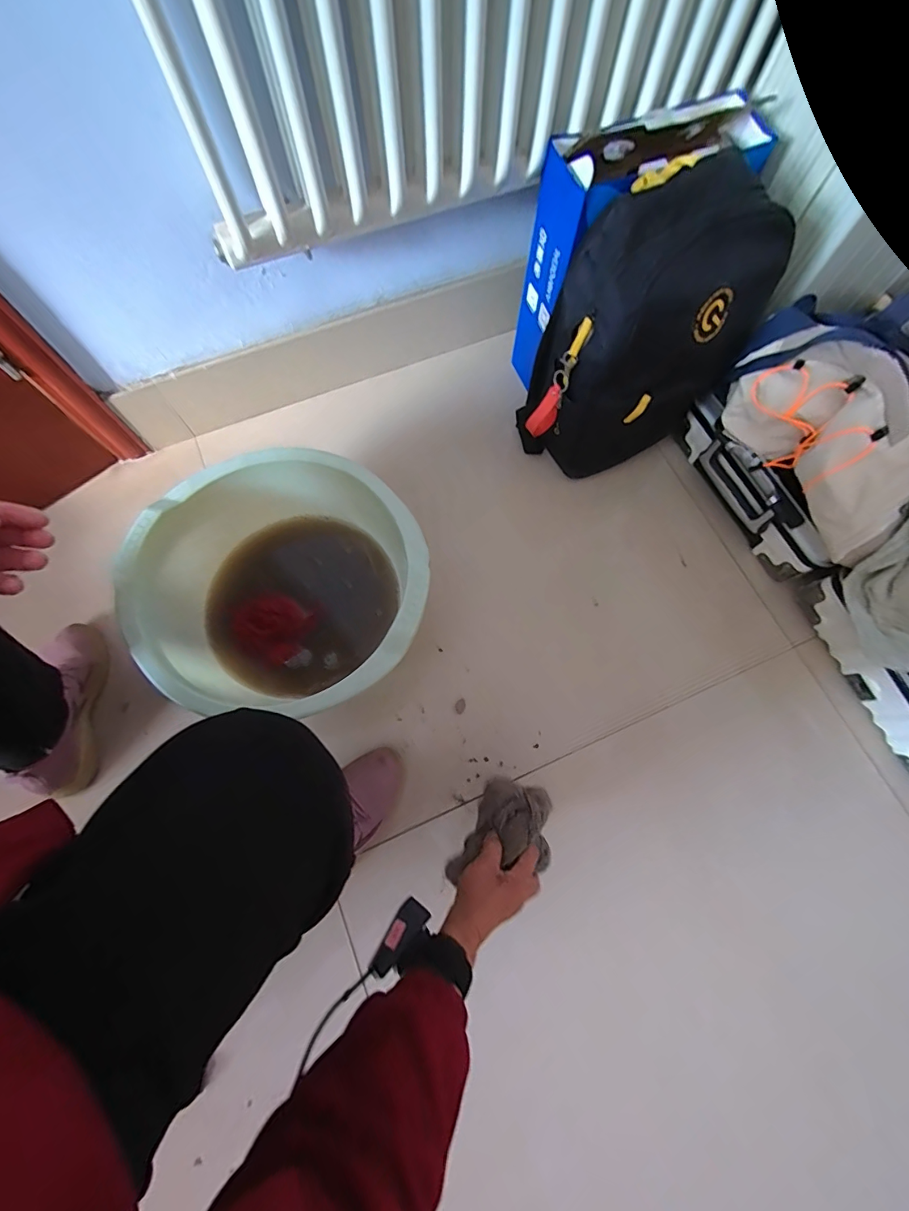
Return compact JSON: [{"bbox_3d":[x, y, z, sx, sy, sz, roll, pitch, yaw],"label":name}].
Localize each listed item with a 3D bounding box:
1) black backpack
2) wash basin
[{"bbox_3d":[0.255,-0.365,0.644,0.267,0.340,0.151,-25,74,-8],"label":"black backpack"},{"bbox_3d":[-0.234,-0.026,0.653,0.340,0.169,0.370,0,72,-1],"label":"wash basin"}]

